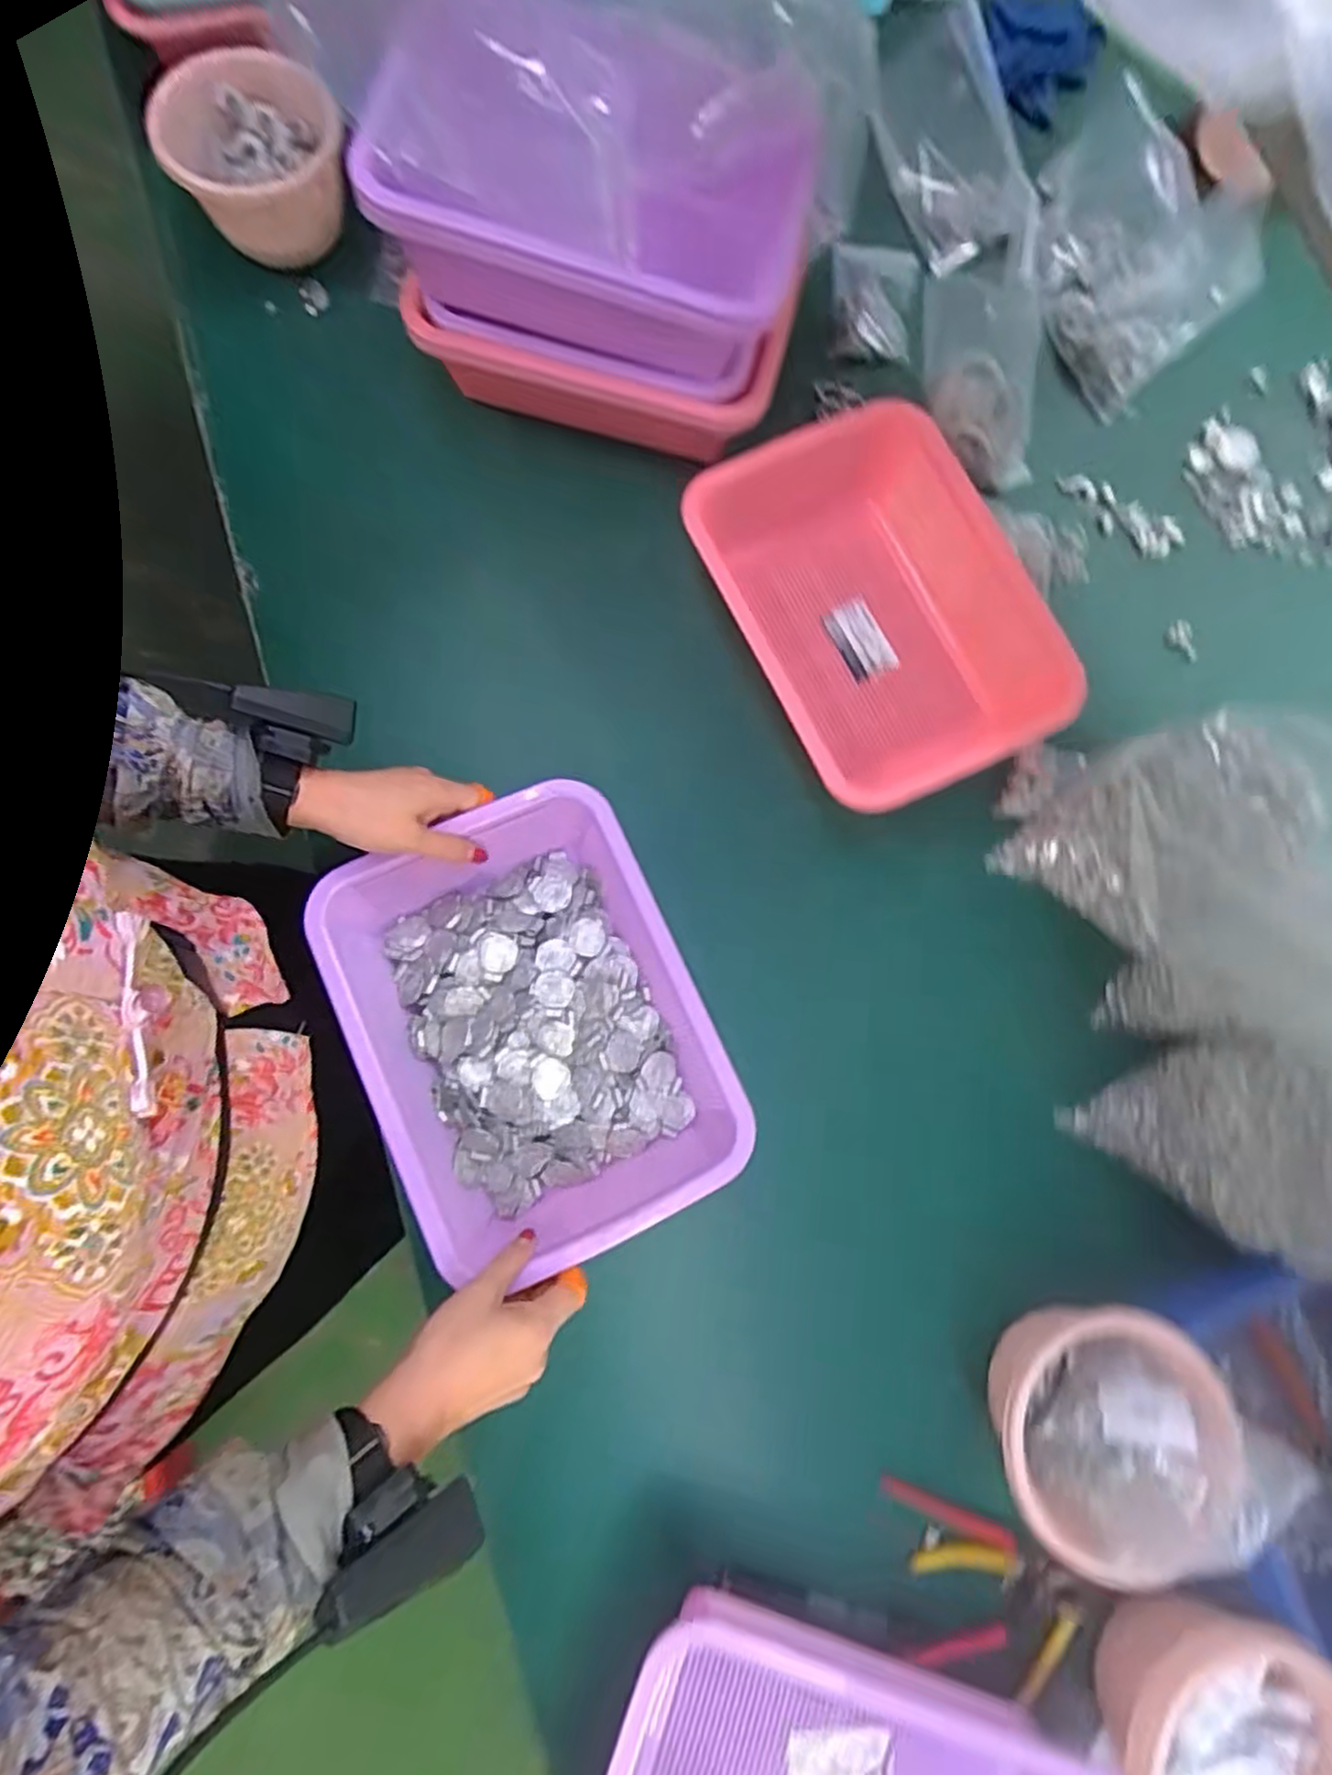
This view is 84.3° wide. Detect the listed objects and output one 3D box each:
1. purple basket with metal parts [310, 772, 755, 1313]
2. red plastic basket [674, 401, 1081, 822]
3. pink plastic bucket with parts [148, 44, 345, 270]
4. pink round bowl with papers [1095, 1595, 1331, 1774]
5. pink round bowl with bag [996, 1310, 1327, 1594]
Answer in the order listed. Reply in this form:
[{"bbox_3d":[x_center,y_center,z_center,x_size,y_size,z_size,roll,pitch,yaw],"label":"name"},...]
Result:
[{"bbox_3d":[-0.095,0.100,0.534,0.224,0.084,0.298,-24,80,-6],"label":"purple basket with metal parts"},{"bbox_3d":[0.171,-0.232,0.622,0.232,0.088,0.317,-27,81,-7],"label":"red plastic basket"},{"bbox_3d":[-0.349,-0.634,0.643,0.144,0.086,0.120,6,79,0],"label":"pink plastic bucket with parts"},{"bbox_3d":[0.354,0.546,0.467,0.152,0.095,0.140,0,79,-2],"label":"pink round bowl with papers"},{"bbox_3d":[0.291,0.360,0.493,0.149,0.096,0.139,0,79,-2],"label":"pink round bowl with bag"}]

